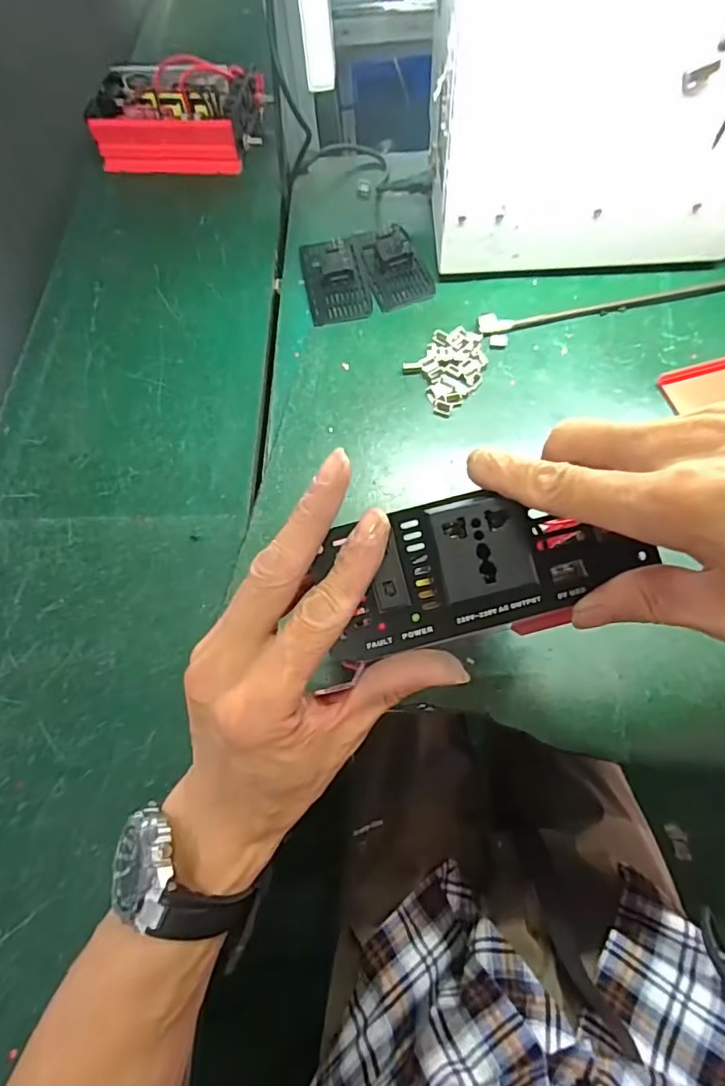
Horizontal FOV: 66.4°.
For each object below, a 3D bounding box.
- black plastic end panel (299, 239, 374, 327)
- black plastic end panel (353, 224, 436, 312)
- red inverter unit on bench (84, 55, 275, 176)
[{"bbox_3d":[-0.033,-0.320,0.652,0.070,0.032,0.130,-10,64,-2],"label":"black plastic end panel"},{"bbox_3d":[0.036,-0.334,0.658,0.068,0.027,0.124,-19,64,-7],"label":"black plastic end panel"},{"bbox_3d":[-0.256,-0.601,0.785,0.233,0.072,0.158,-1,64,2],"label":"red inverter unit on bench"}]

